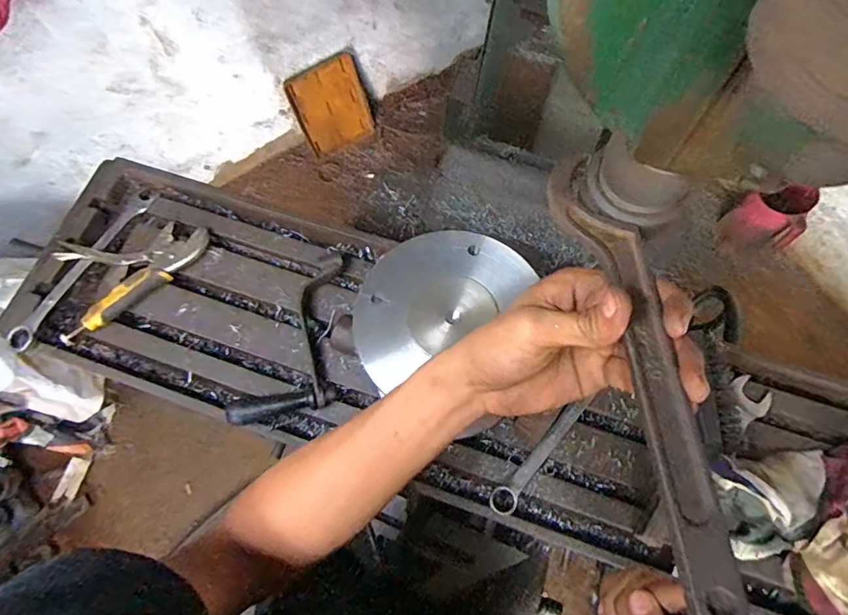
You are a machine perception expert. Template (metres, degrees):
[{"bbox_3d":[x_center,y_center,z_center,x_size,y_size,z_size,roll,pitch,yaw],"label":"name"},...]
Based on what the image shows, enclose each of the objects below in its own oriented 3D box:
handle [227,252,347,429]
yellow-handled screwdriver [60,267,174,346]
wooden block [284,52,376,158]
[{"bbox_3d":[-0.155,0.030,0.582,0.105,0.037,0.210,3,71,2],"label":"handle"},{"bbox_3d":[-0.357,-0.005,0.585,0.128,0.023,0.022,-40,74,-12],"label":"yellow-handled screwdriver"},{"bbox_3d":[-0.303,-0.673,1.700,0.248,0.293,0.055,-31,58,-7],"label":"wooden block"}]

